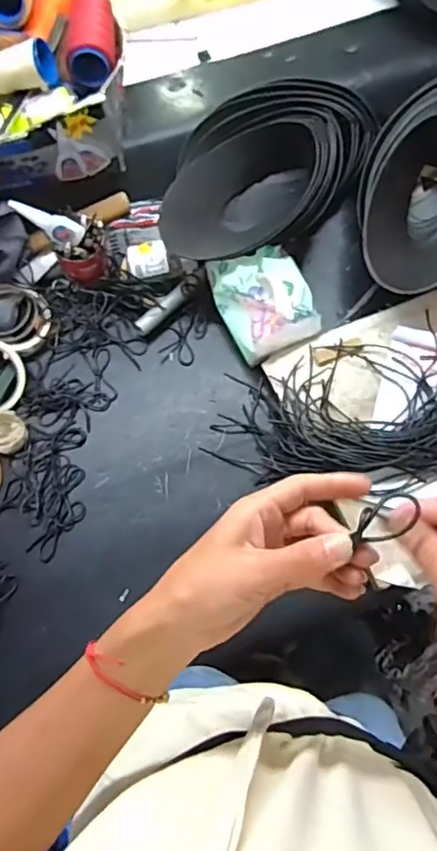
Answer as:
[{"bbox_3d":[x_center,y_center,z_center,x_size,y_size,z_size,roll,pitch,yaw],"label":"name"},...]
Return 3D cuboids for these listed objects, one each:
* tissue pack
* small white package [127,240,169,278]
[{"bbox_3d":[0.057,-0.153,0.696,0.104,0.073,0.125,-18,73,-5],"label":"tissue pack"},{"bbox_3d":[-0.089,-0.208,0.731,0.047,0.029,0.037,-11,73,-3],"label":"small white package"}]

